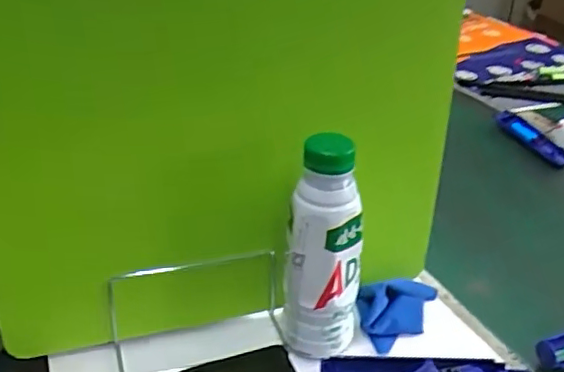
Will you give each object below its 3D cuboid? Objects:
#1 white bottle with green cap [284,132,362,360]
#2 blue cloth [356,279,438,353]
[{"bbox_3d":[0.037,0.055,0.497,0.061,0.193,0.052,8,29,9],"label":"white bottle with green cap"},{"bbox_3d":[0.119,0.114,0.572,0.098,0.039,0.053,-13,33,-27],"label":"blue cloth"}]

